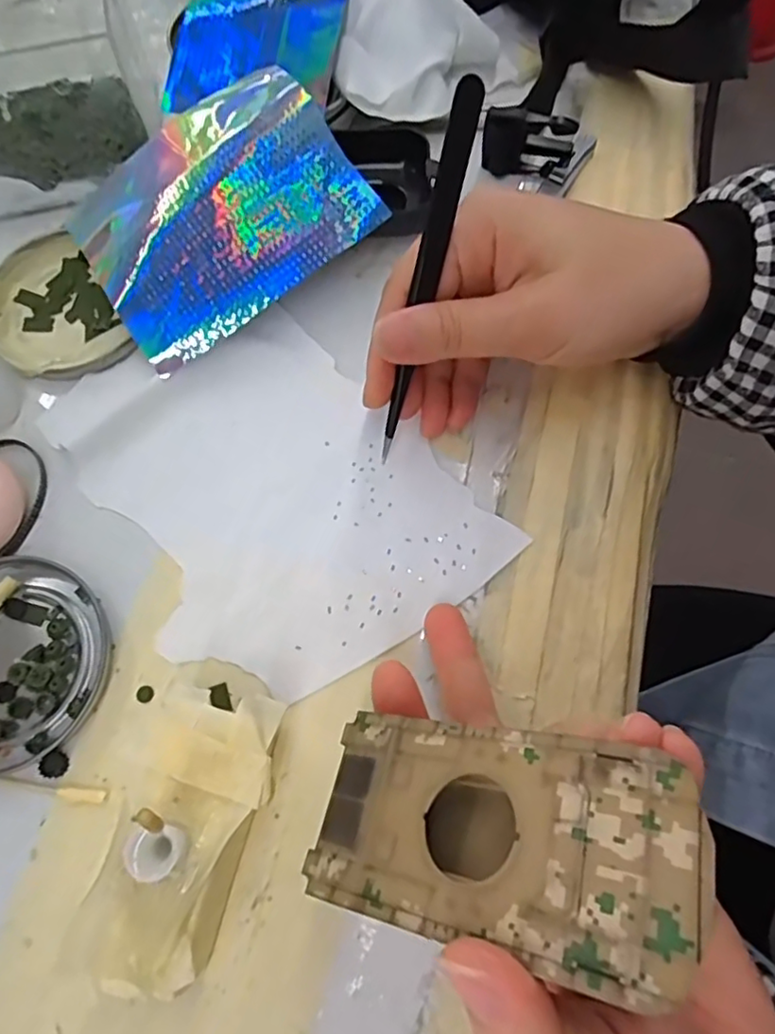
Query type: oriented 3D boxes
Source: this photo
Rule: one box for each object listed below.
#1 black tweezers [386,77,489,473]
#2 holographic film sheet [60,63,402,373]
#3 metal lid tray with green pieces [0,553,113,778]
[{"bbox_3d":[0.013,-0.084,0.228,0.009,0.130,0.010,20,30,9],"label":"black tweezers"},{"bbox_3d":[-0.077,-0.138,0.281,0.122,0.014,0.101,-36,82,2],"label":"holographic film sheet"},{"bbox_3d":[-0.147,0.055,0.233,0.077,0.009,0.077,-18,71,-4],"label":"metal lid tray with green pieces"}]

